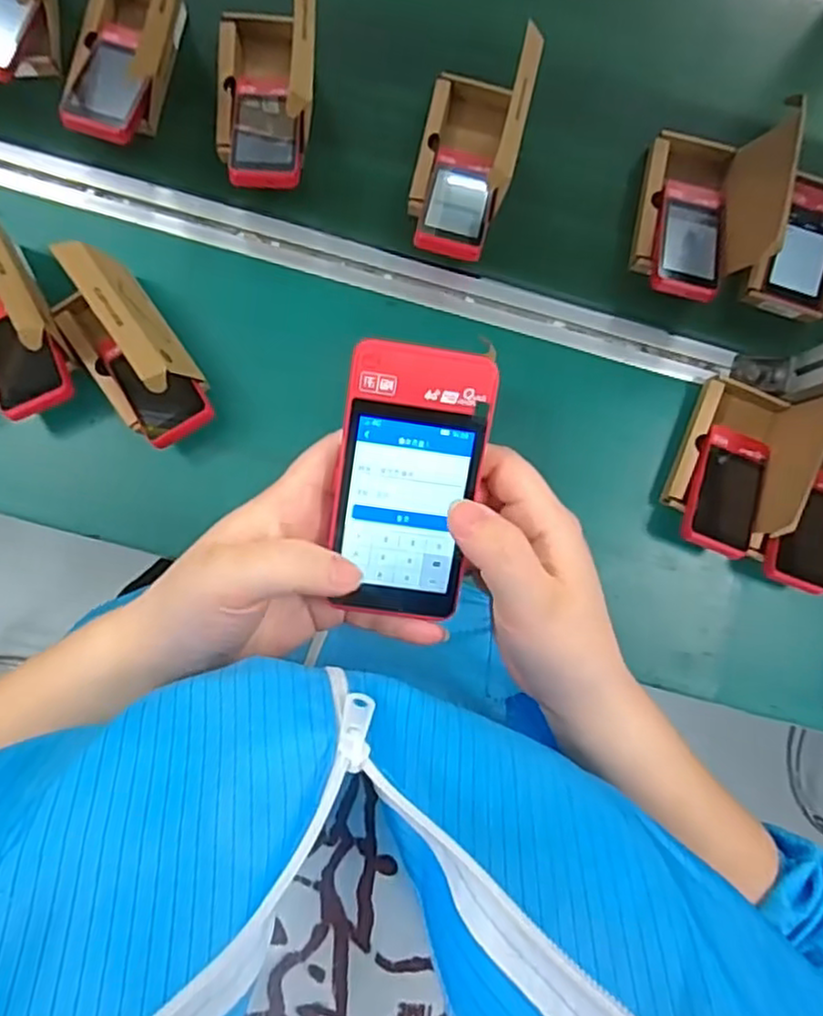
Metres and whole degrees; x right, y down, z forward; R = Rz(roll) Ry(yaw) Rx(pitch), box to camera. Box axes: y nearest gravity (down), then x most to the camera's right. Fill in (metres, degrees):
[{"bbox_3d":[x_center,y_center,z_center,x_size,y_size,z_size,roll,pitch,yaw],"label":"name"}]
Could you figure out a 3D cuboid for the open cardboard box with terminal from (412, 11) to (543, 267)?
[{"bbox_3d":[0.051,-0.334,0.665,0.081,0.125,0.197,13,85,-7],"label":"open cardboard box with terminal"}]

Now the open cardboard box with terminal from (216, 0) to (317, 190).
[{"bbox_3d":[-0.137,-0.400,0.657,0.093,0.127,0.195,2,86,-7],"label":"open cardboard box with terminal"}]

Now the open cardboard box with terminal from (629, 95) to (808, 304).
[{"bbox_3d":[0.291,-0.297,0.689,0.103,0.110,0.181,13,85,-7],"label":"open cardboard box with terminal"}]

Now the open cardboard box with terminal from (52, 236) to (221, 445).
[{"bbox_3d":[-0.248,-0.136,0.627,0.086,0.130,0.162,-36,92,-8],"label":"open cardboard box with terminal"}]

